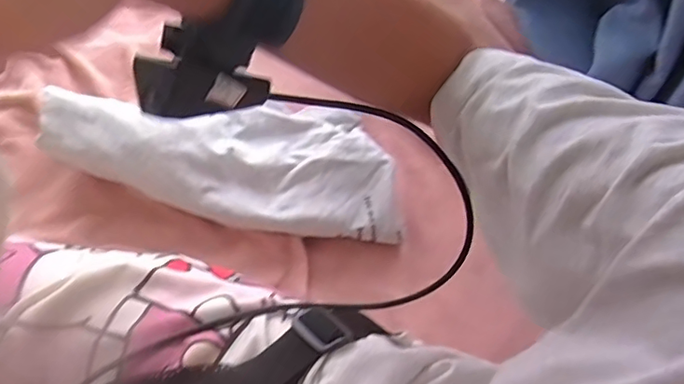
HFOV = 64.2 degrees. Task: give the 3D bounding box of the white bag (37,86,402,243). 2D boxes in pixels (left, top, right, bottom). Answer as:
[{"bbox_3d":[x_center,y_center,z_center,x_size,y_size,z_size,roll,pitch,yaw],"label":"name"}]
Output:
[{"bbox_3d":[-0.109,-0.038,0.549,0.340,0.049,0.126,10,57,-14],"label":"white bag"}]

